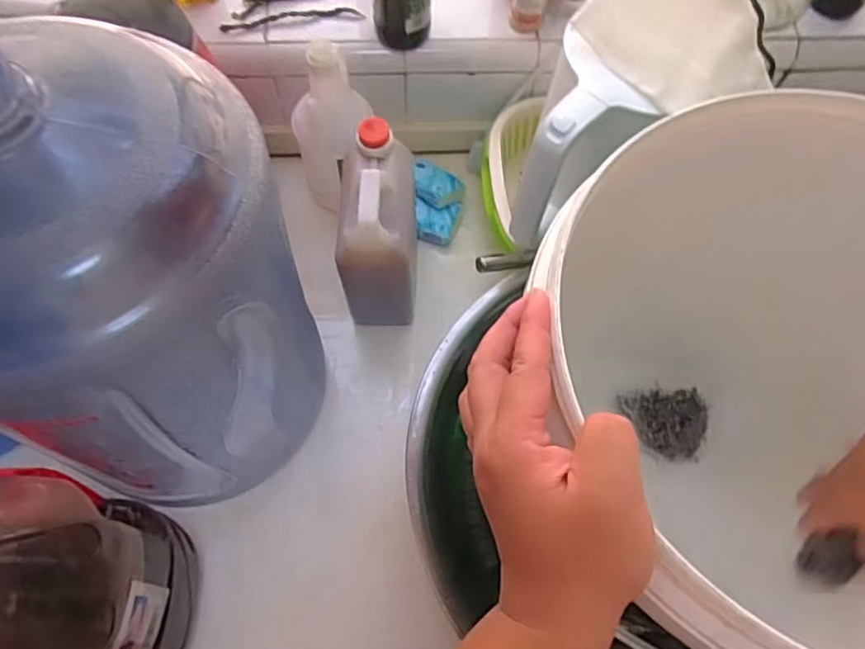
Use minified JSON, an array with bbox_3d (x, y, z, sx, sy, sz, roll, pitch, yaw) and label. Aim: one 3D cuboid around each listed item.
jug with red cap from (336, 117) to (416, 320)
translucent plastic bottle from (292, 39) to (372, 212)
[{"bbox_3d":[-0.049,-0.090,0.614,0.076,0.201,0.116,3,65,-2],"label":"jug with red cap"},{"bbox_3d":[-0.097,-0.210,0.650,0.071,0.192,0.077,1,65,-2],"label":"translucent plastic bottle"}]

